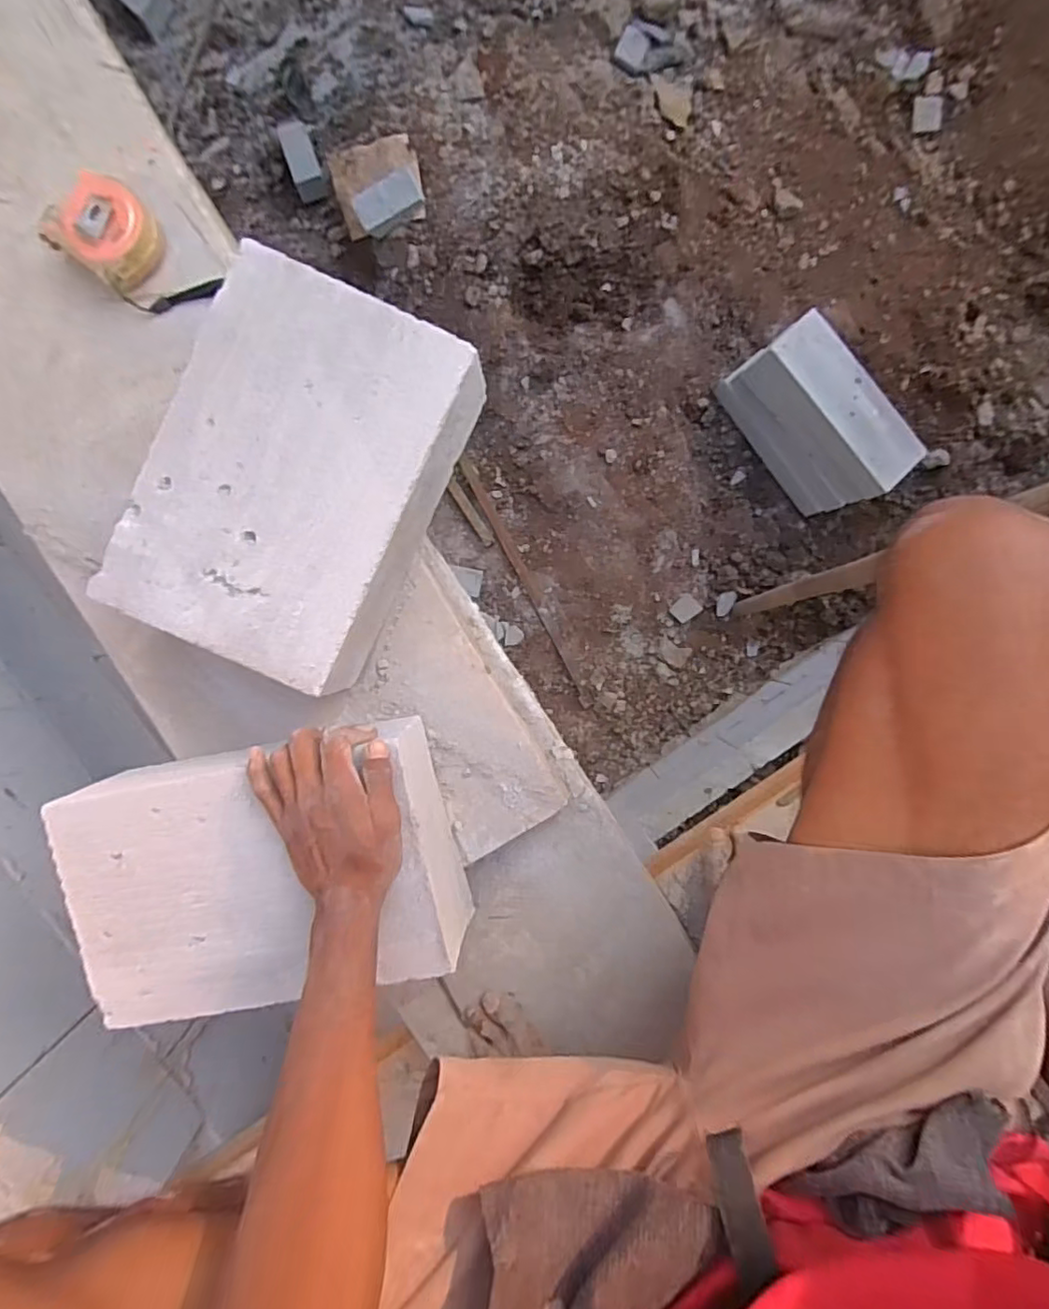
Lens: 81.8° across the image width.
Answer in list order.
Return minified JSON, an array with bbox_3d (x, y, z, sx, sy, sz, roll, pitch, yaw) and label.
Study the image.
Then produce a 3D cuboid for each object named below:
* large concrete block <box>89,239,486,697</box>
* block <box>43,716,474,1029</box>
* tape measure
[{"bbox_3d":[-0.187,-0.144,0.504,0.204,0.083,0.292,25,94,-2],"label":"large concrete block"},{"bbox_3d":[-0.219,0.184,0.523,0.304,0.094,0.197,-11,94,1],"label":"block"},{"bbox_3d":[-0.377,-0.383,0.543,0.092,0.034,0.077,36,93,-3],"label":"tape measure"}]

